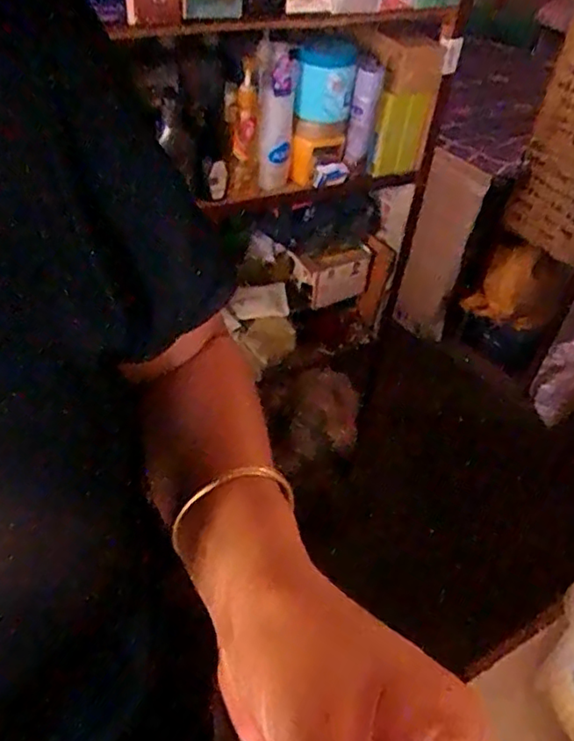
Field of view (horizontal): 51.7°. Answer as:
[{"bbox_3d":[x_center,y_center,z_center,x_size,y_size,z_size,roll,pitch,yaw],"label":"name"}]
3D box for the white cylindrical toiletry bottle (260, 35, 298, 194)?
[{"bbox_3d":[-0.018,-0.397,0.943,0.048,0.215,0.051,12,43,6],"label":"white cylindrical toiletry bottle"}]

